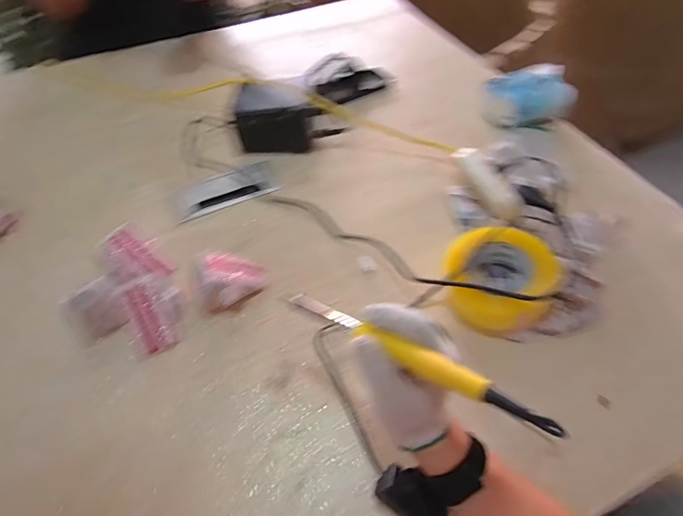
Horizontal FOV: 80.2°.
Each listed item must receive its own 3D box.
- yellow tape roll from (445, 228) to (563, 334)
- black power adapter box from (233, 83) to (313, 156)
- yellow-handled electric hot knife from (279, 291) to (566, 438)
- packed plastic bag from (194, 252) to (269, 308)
[{"bbox_3d":[0.198,0.025,0.513,0.131,0.062,0.120,25,57,18],"label":"yellow tape roll"},{"bbox_3d":[-0.116,-0.251,0.717,0.140,0.087,0.100,1,53,2],"label":"black power adapter box"},{"bbox_3d":[0.045,0.071,0.314,0.233,0.019,0.018,21,55,36],"label":"yellow-handled electric hot knife"},{"bbox_3d":[-0.147,0.026,0.529,0.089,0.064,0.057,-33,59,-22],"label":"packed plastic bag"}]

